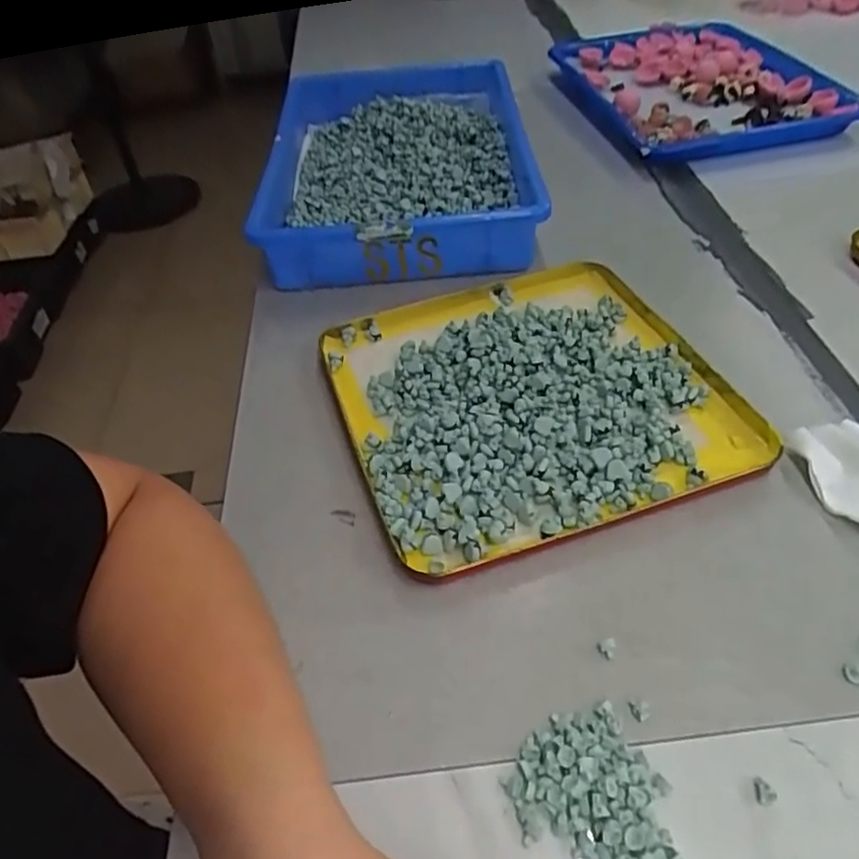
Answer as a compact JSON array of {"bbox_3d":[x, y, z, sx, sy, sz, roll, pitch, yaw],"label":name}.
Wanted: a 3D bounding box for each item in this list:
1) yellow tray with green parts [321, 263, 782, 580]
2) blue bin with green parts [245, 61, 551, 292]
[{"bbox_3d":[0.064,-0.031,0.470,0.244,0.021,0.251,-17,45,-10],"label":"yellow tray with green parts"},{"bbox_3d":[-0.035,-0.295,0.721,0.265,0.056,0.441,-5,45,2],"label":"blue bin with green parts"}]

